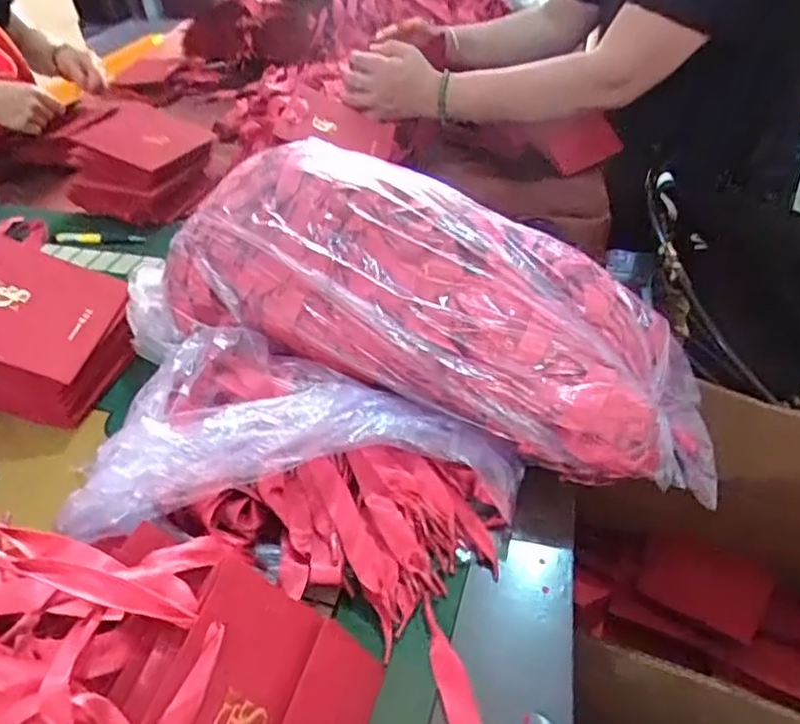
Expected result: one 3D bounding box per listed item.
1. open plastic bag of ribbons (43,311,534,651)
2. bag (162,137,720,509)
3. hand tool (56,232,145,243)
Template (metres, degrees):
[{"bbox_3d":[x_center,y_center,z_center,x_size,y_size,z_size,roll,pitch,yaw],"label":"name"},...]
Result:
[{"bbox_3d":[-0.066,0.080,0.470,0.283,0.103,0.186,9,43,14],"label":"open plastic bag of ribbons"},{"bbox_3d":[0.038,-0.053,0.576,0.505,0.154,0.219,18,46,23],"label":"bag"},{"bbox_3d":[-0.390,-0.163,0.831,0.124,0.012,0.013,3,42,9],"label":"hand tool"}]

